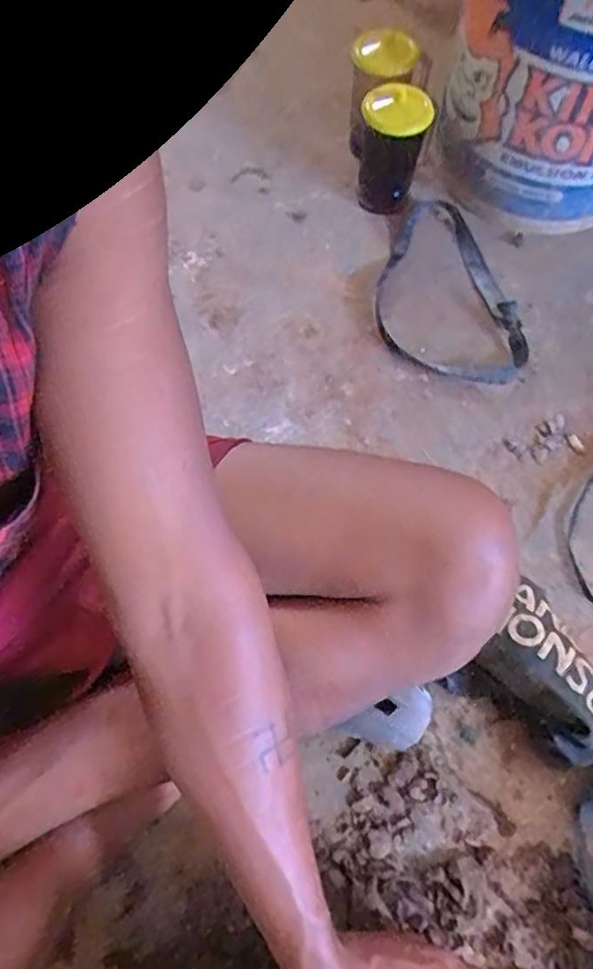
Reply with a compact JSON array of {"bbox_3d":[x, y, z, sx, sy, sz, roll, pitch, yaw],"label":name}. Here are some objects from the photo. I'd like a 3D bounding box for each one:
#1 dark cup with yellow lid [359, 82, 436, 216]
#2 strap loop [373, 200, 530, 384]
[{"bbox_3d":[0.113,-0.401,0.783,0.075,0.125,0.076,1,64,-2],"label":"dark cup with yellow lid"},{"bbox_3d":[0.174,-0.243,0.797,0.166,0.033,0.300,-1,64,-3],"label":"strap loop"}]

